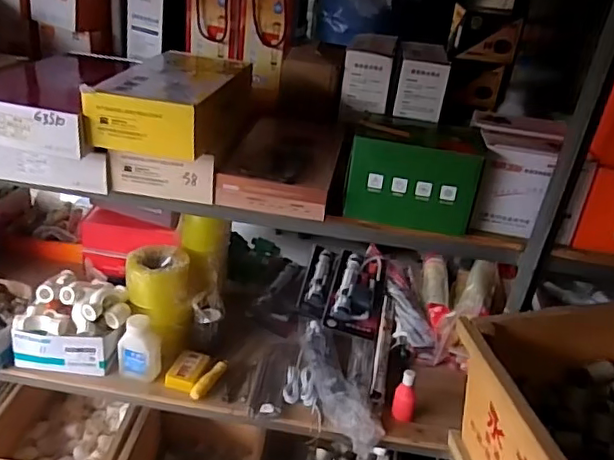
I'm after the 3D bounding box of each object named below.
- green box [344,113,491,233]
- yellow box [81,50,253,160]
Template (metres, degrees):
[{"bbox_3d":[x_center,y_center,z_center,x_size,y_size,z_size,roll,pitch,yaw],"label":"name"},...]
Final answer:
[{"bbox_3d":[0.171,-0.094,0.927,0.202,0.148,0.116,8,29,4],"label":"green box"},{"bbox_3d":[-0.216,-0.222,0.971,0.191,0.093,0.320,8,29,3],"label":"yellow box"}]

